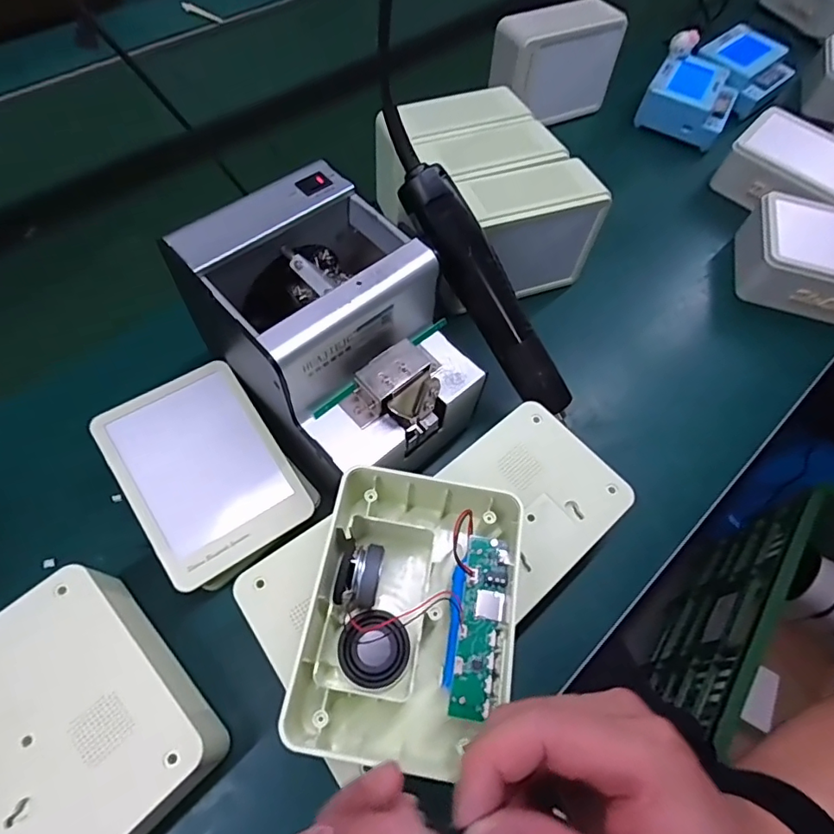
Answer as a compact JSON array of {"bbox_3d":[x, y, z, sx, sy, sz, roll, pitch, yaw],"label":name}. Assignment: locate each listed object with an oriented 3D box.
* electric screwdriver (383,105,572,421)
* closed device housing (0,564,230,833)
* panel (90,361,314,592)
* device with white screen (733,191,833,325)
[{"bbox_3d":[0.042,-0.101,0.369,0.033,0.030,0.235,-40,106,-22],"label":"electric screwdriver"},{"bbox_3d":[-0.189,0.172,0.292,0.104,0.063,0.142,-38,69,-21],"label":"closed device housing"},{"bbox_3d":[-0.147,0.035,0.356,0.099,0.005,0.136,-31,78,-20],"label":"panel"},{"bbox_3d":[0.401,-0.160,0.518,0.138,0.055,0.120,19,62,8],"label":"device with white screen"}]

